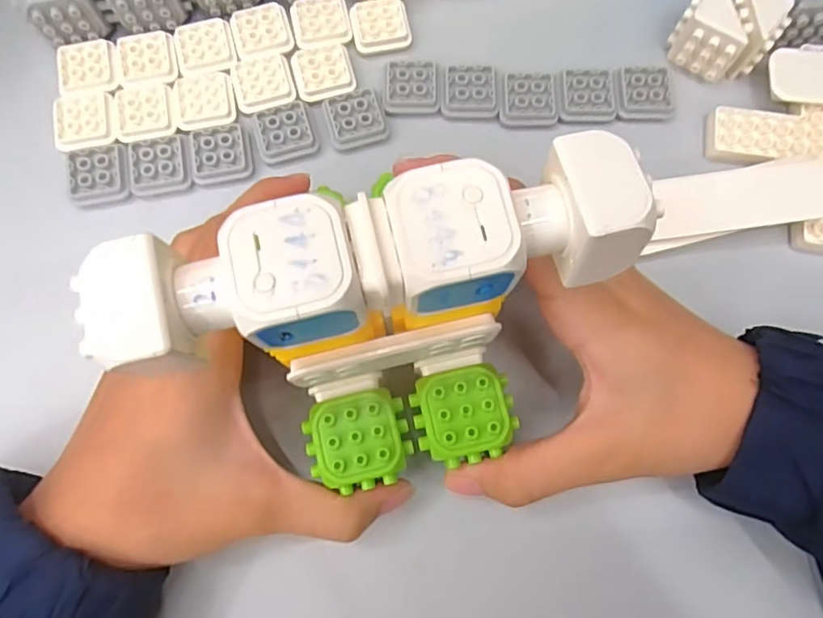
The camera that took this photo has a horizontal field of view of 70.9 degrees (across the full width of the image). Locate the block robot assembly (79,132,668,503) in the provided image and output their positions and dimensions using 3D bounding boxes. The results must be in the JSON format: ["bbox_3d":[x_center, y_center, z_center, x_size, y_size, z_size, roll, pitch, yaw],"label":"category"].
[{"bbox_3d":[-0.005,0.013,0.172,0.131,0.089,0.071,-13,78,-4],"label":"block robot assembly"}]

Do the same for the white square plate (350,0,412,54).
[{"bbox_3d":[-0.015,-0.140,0.284,0.027,0.005,0.026,-9,78,-3],"label":"white square plate"}]

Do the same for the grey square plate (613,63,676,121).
[{"bbox_3d":[0.111,-0.103,0.276,0.030,0.008,0.026,-2,78,-1],"label":"grey square plate"}]

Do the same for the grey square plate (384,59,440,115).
[{"bbox_3d":[0.000,-0.106,0.276,0.025,0.004,0.028,-2,78,-2],"label":"grey square plate"}]

